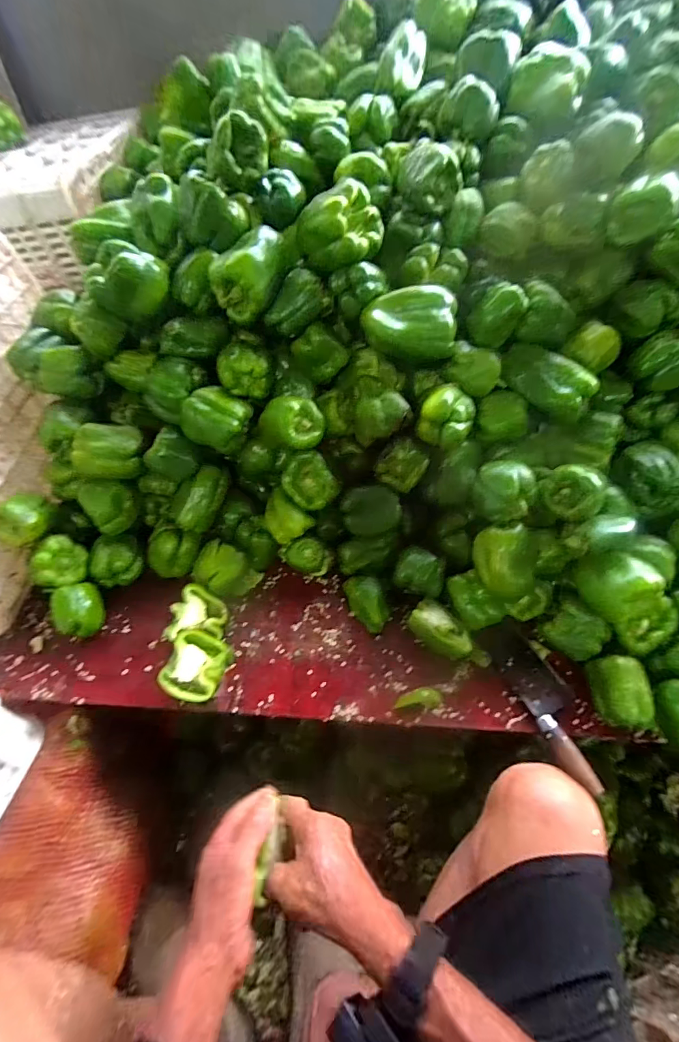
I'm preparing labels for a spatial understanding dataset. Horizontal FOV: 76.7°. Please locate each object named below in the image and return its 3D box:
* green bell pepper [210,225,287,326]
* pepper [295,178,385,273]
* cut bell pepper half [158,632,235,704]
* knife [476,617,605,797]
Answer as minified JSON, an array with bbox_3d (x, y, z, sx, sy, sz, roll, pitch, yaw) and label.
[{"bbox_3d":[-0.113,-0.312,0.545,0.080,0.075,0.093,10,55,3],"label":"green bell pepper"},{"bbox_3d":[0.003,-0.355,0.528,0.108,0.074,0.071,-3,55,-6],"label":"pepper"},{"bbox_3d":[-0.179,0.180,0.538,0.074,0.032,0.080,1,75,-4],"label":"cut bell pepper half"},{"bbox_3d":[0.265,0.225,0.552,0.073,0.018,0.207,-19,58,-16],"label":"knife"}]

